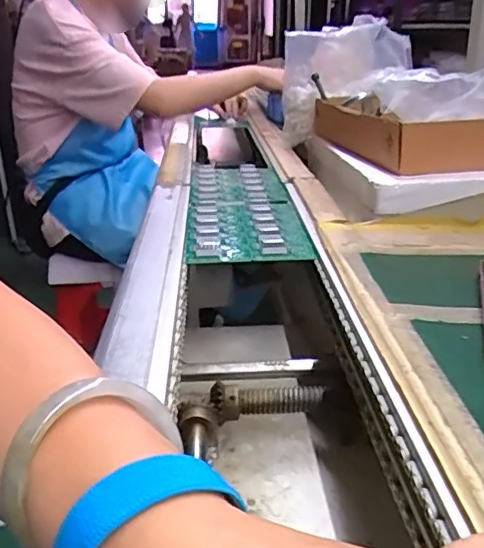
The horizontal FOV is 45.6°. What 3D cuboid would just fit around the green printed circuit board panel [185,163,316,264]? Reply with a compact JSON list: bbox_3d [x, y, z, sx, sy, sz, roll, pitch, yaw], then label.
[{"bbox_3d":[-0.003,-0.091,0.719,0.123,0.013,0.385,-2,23,-3],"label":"green printed circuit board panel"}]

